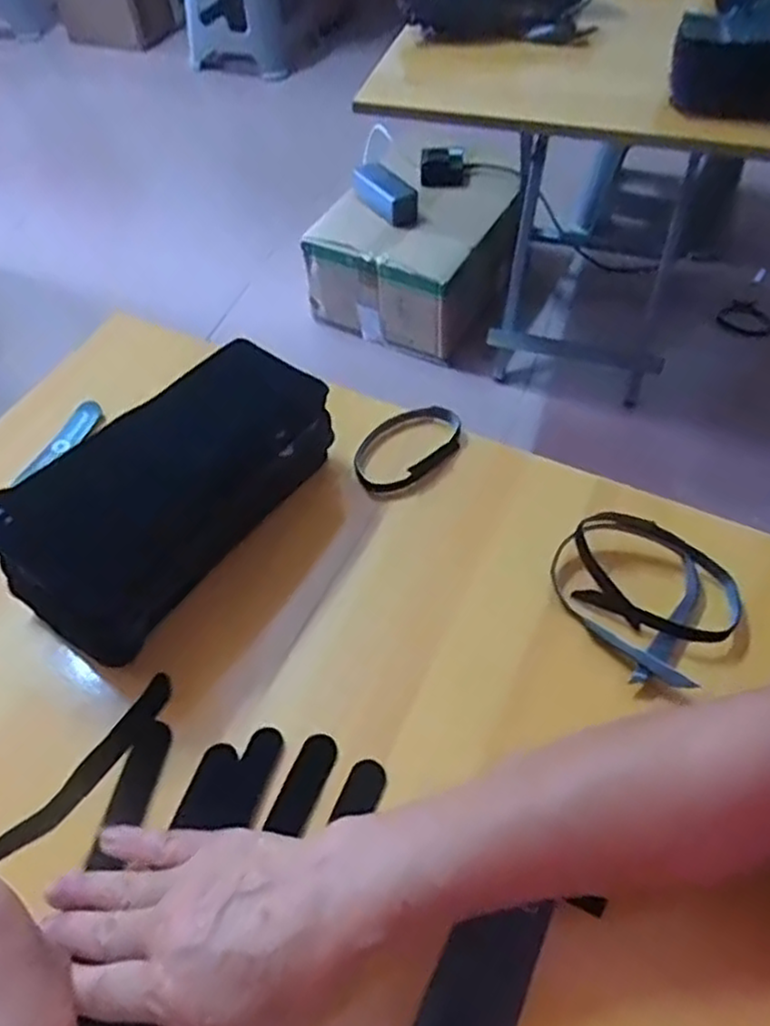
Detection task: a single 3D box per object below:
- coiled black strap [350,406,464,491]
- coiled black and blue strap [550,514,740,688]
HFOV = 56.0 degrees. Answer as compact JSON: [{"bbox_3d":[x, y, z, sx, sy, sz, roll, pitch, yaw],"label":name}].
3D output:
[{"bbox_3d":[0.019,-0.048,0.512,0.092,0.016,0.049,-36,59,-23],"label":"coiled black strap"},{"bbox_3d":[0.151,0.046,0.428,0.102,0.030,0.095,-1,53,1],"label":"coiled black and blue strap"}]

